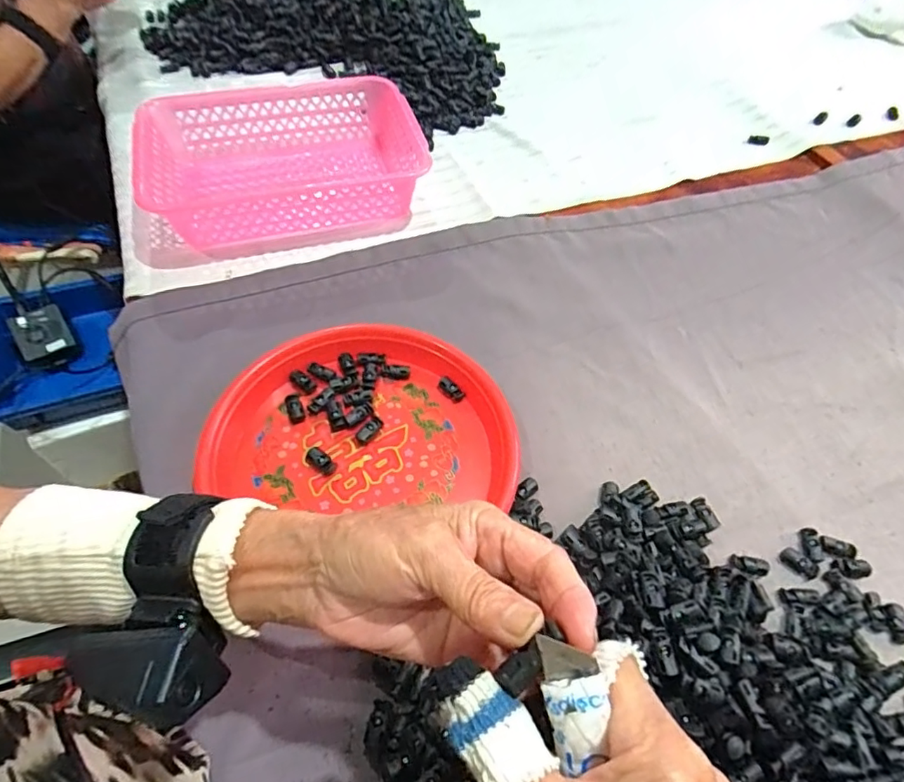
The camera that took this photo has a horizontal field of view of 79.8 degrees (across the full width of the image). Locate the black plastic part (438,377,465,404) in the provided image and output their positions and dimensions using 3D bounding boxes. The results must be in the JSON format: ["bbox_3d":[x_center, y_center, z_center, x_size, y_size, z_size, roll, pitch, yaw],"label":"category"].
[{"bbox_3d":[-0.001,-0.002,0.505,0.026,0.012,0.010,37,62,21],"label":"black plastic part"}]

